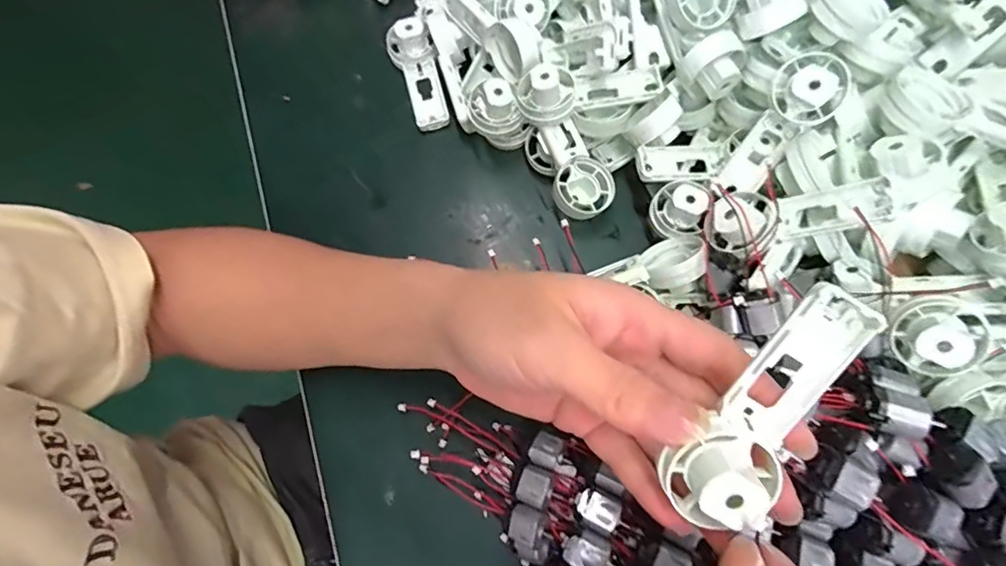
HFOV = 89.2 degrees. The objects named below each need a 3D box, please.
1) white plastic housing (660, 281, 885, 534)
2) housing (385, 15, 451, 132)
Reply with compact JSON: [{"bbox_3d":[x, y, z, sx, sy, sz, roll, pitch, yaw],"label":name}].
[{"bbox_3d":[0.092,0.044,0.175,0.031,0.022,0.092,36,91,13],"label":"white plastic housing"},{"bbox_3d":[-0.063,-0.158,0.387,0.033,0.030,0.084,-17,71,-4],"label":"housing"}]

